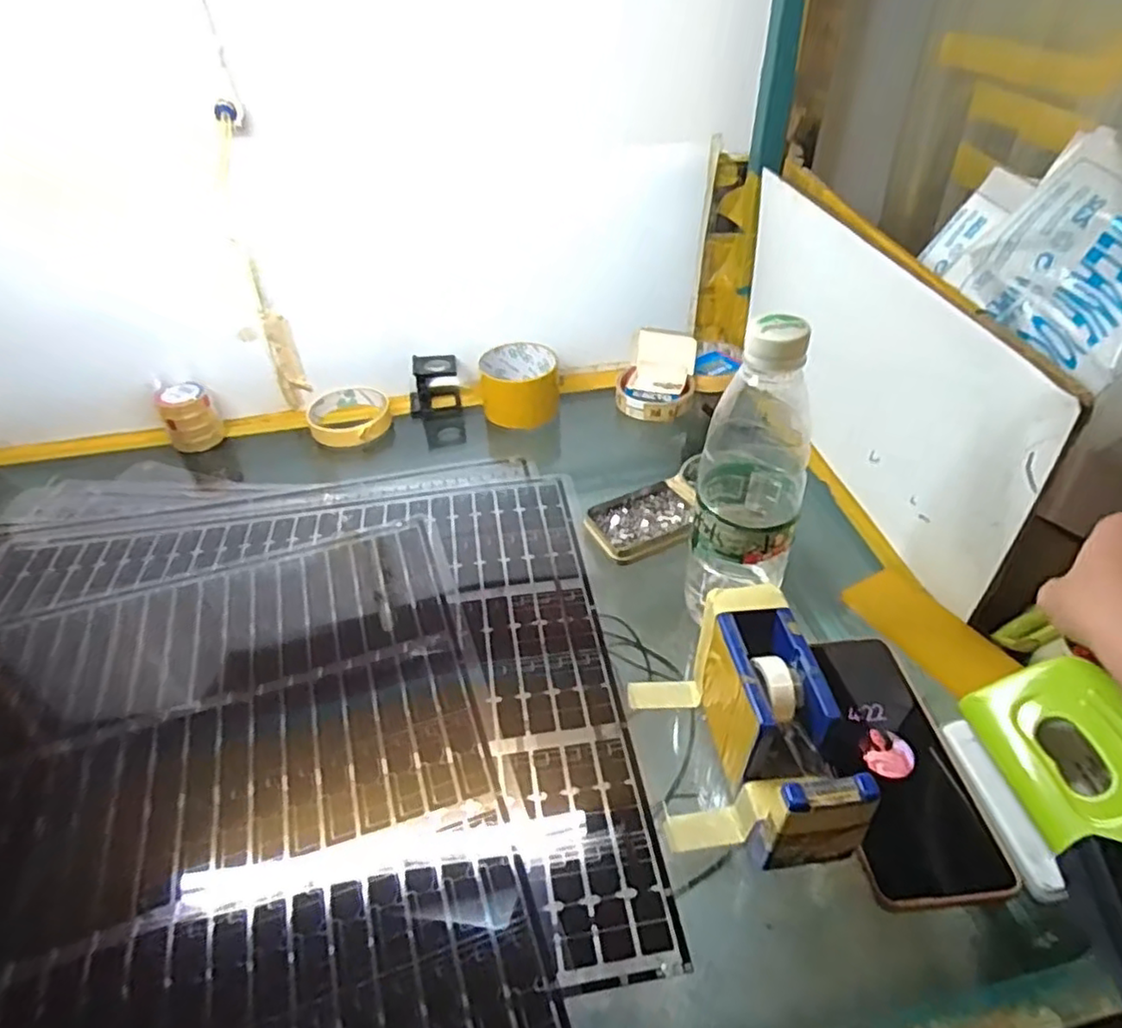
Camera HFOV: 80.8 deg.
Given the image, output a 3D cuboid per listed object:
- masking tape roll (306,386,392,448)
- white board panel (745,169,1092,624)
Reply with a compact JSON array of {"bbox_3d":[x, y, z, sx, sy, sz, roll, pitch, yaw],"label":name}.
[{"bbox_3d":[-0.220,-0.103,0.687,0.081,0.018,0.088,-1,42,1],"label":"masking tape roll"},{"bbox_3d":[0.241,-0.123,0.551,0.015,0.186,0.408,-8,42,-7],"label":"white board panel"}]

